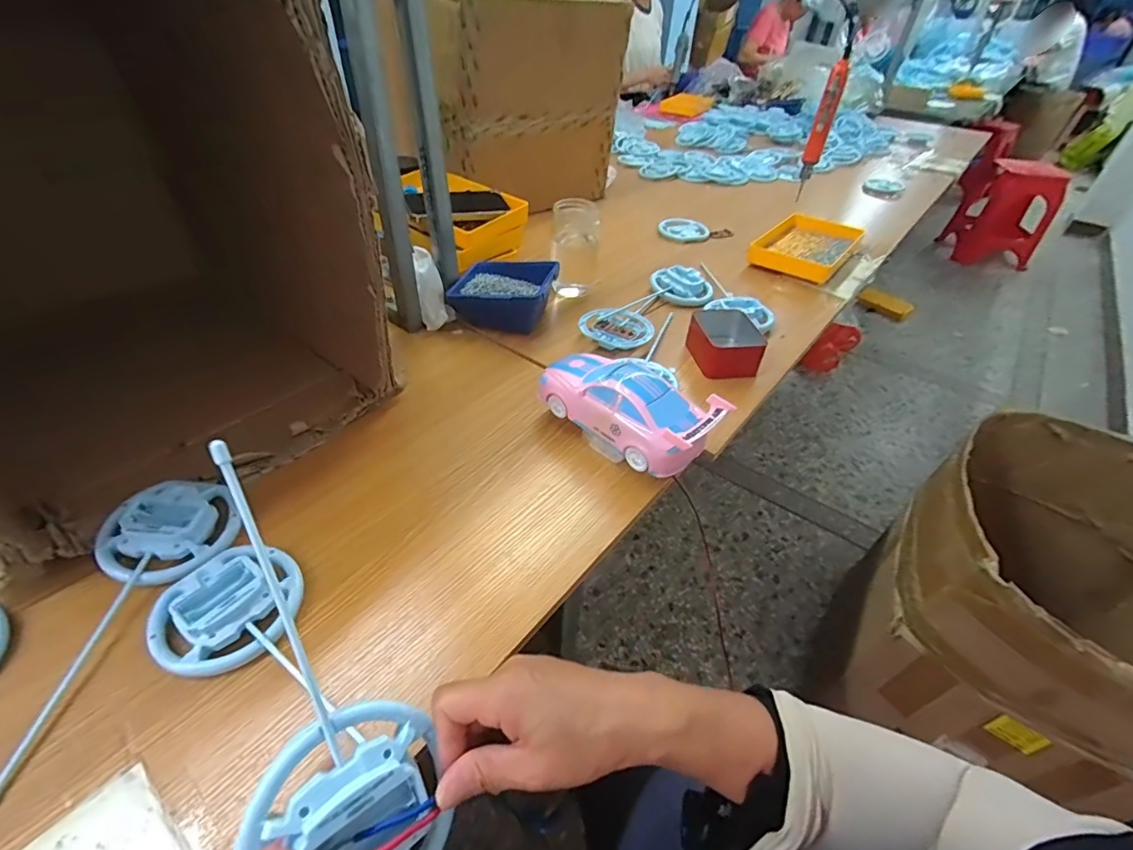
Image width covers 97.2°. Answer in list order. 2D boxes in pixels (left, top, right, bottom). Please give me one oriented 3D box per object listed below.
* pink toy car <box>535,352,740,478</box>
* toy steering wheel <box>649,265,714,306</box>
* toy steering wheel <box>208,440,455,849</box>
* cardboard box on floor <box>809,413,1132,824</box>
[{"bbox_3d":[0.060,-0.014,0.523,0.195,0.084,0.080,32,49,27],"label":"pink toy car"},{"bbox_3d":[0.185,-0.226,0.804,0.097,0.028,0.078,11,43,8],"label":"toy steering wheel"},{"bbox_3d":[-0.138,0.129,0.253,0.088,0.029,0.243,-24,88,-27],"label":"toy steering wheel"},{"bbox_3d":[0.760,0.322,0.837,0.435,0.512,0.453,32,49,28],"label":"cardboard box on floor"}]

